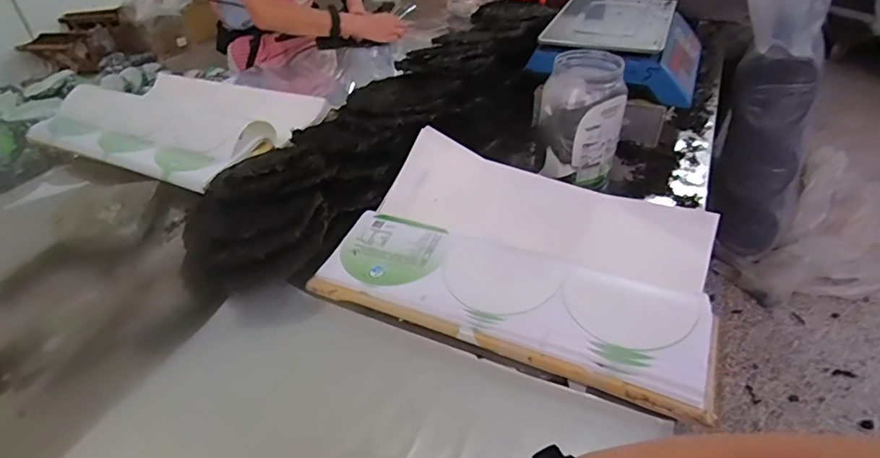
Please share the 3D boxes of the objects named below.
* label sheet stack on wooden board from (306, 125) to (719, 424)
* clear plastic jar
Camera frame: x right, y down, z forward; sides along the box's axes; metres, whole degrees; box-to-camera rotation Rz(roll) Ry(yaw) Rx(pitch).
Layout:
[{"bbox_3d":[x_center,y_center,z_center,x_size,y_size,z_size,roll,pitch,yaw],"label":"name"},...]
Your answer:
[{"bbox_3d":[0.117,0.030,0.710,0.499,0.068,0.337,14,41,20],"label":"label sheet stack on wooden board"},{"bbox_3d":[0.234,-0.179,0.840,0.130,0.185,0.120,11,40,17],"label":"clear plastic jar"}]

